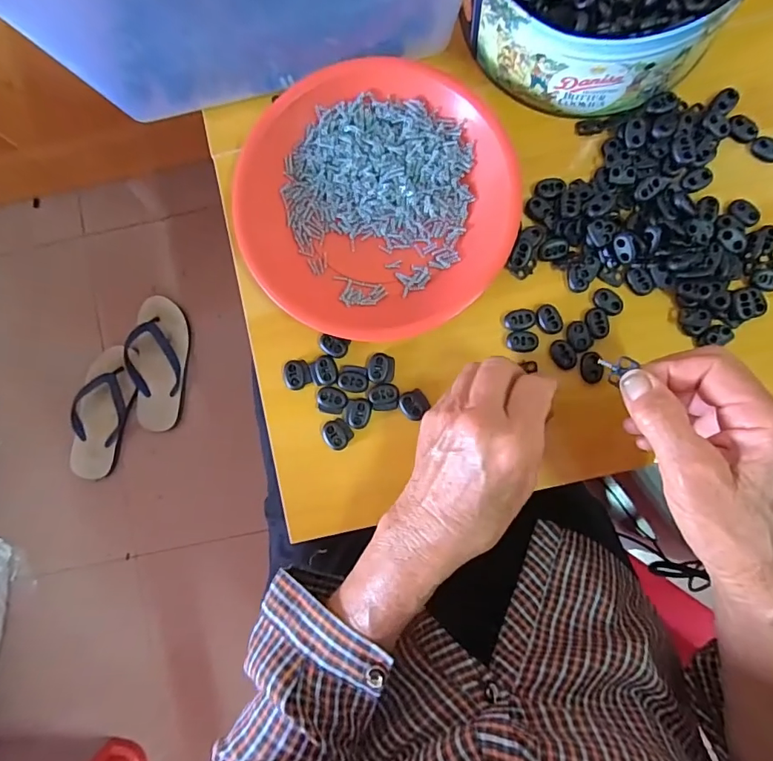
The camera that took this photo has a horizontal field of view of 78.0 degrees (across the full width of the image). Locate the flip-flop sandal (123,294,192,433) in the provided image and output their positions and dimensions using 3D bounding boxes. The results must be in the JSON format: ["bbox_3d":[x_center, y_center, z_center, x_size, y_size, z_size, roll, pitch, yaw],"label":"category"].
[{"bbox_3d":[-0.412,-0.031,0.861,0.100,0.037,0.240,-2,86,3],"label":"flip-flop sandal"}]

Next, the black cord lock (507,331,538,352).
[{"bbox_3d":[0.097,-0.028,0.340,0.022,0.004,0.014,4,87,3],"label":"black cord lock"}]

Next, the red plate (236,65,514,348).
[{"bbox_3d":[-0.007,-0.129,0.341,0.186,0.024,0.190,0,87,3],"label":"red plate"}]

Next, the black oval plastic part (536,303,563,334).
[{"bbox_3d":[0.116,-0.044,0.340,0.016,0.004,0.022,-32,86,1],"label":"black oval plastic part"}]

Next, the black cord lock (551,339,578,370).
[{"bbox_3d":[0.125,-0.019,0.337,0.015,0.005,0.022,-32,86,1],"label":"black cord lock"}]

